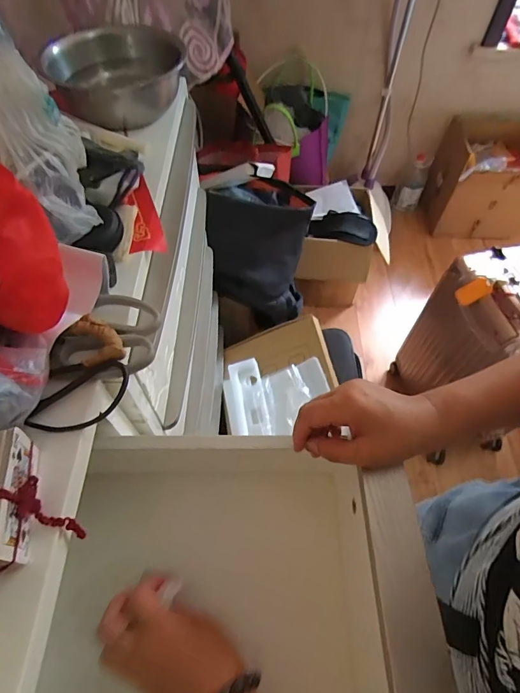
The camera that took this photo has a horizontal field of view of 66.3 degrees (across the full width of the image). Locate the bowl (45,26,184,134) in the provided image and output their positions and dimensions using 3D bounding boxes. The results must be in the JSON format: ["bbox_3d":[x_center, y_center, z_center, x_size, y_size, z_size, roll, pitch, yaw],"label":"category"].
[{"bbox_3d":[-0.209,-0.406,0.598,0.182,0.078,0.187,0,58,0],"label":"bowl"}]

